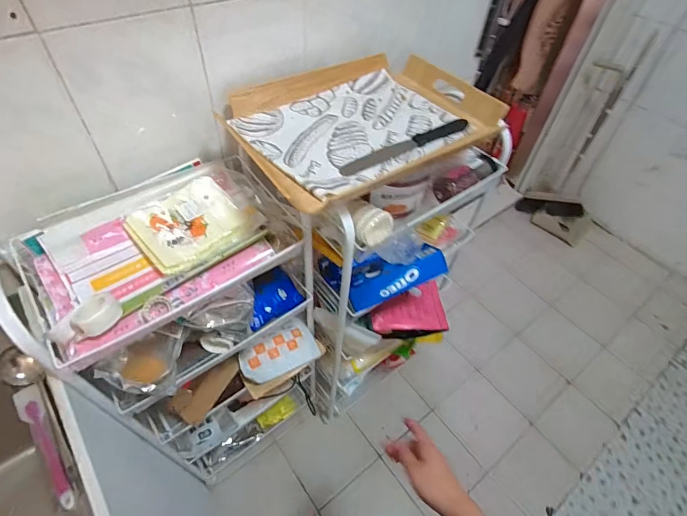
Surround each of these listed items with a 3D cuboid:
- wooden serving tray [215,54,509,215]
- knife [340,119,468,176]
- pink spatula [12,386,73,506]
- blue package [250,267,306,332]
[{"bbox_3d":[0.028,-0.251,0.678,0.412,0.042,0.342,-26,56,-23],"label":"wooden serving tray"},{"bbox_3d":[0.104,-0.190,0.645,0.259,0.013,0.031,-26,56,-23],"label":"knife"},{"bbox_3d":[-0.436,0.272,0.574,0.033,0.011,0.205,-34,60,-28],"label":"pink spatula"},{"bbox_3d":[-0.150,0.077,0.795,0.120,0.024,0.089,-33,96,-44],"label":"blue package"}]

